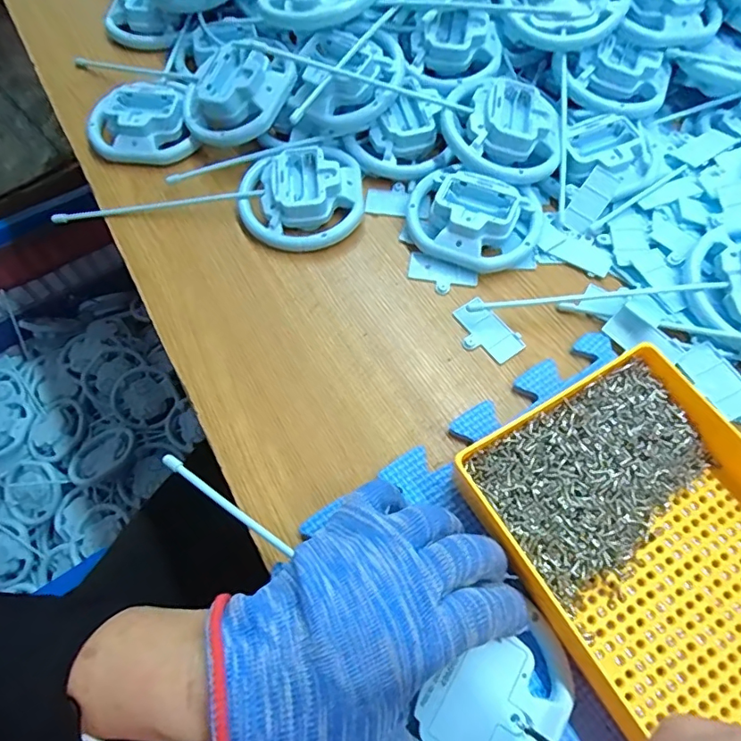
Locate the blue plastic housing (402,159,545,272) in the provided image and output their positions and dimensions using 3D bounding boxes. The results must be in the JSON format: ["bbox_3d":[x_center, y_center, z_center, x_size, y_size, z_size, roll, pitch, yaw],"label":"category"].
[{"bbox_3d":[0.082,-0.123,0.397,0.102,0.033,0.088,23,65,11],"label":"blue plastic housing"}]

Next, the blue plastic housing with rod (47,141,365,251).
[{"bbox_3d":[-0.122,-0.158,0.412,0.231,0.031,0.110,7,63,3],"label":"blue plastic housing with rod"}]

